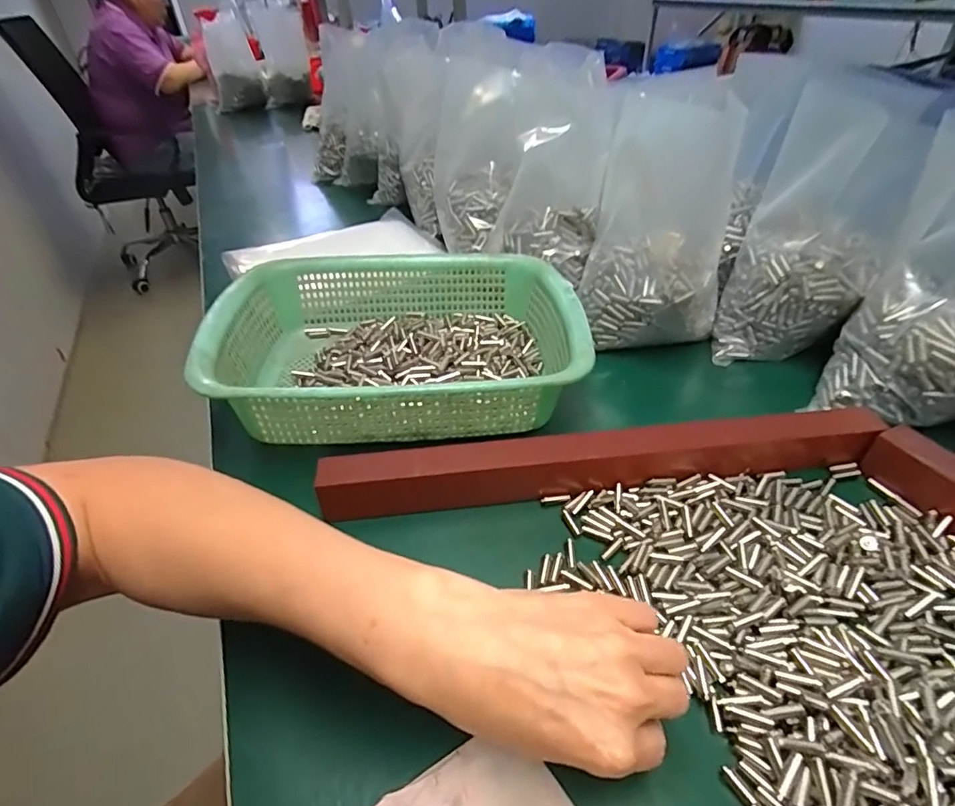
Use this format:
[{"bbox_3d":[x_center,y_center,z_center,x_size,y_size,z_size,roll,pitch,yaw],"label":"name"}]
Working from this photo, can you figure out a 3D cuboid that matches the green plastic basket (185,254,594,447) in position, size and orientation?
[{"bbox_3d":[-0.065,-0.057,0.445,0.291,0.081,0.221,-6,41,-3],"label":"green plastic basket"}]

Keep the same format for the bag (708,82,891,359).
[{"bbox_3d":[0.290,-0.139,0.444,0.107,0.231,0.070,22,26,26],"label":"bag"}]

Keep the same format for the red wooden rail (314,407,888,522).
[{"bbox_3d":[0.087,0.040,0.358,0.381,0.038,0.029,-7,41,-3],"label":"red wooden rail"}]

